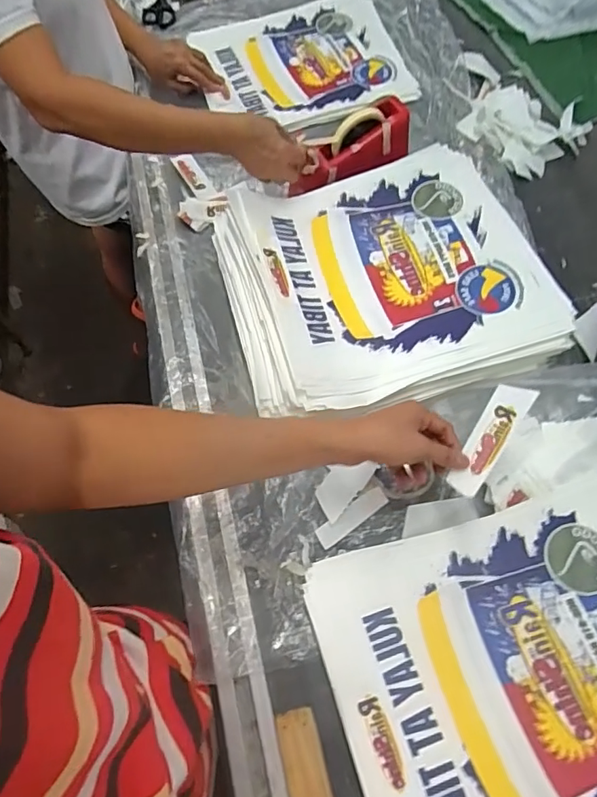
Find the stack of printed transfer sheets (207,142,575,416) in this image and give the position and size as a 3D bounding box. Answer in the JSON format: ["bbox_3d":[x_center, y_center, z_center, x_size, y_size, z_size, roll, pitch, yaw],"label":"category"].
[{"bbox_3d":[0.113,-0.170,0.708,0.416,0.082,0.362,-18,65,-5],"label":"stack of printed transfer sheets"}]

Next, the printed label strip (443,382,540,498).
[{"bbox_3d":[0.203,0.042,0.548,0.036,0.008,0.127,31,84,17],"label":"printed label strip"}]

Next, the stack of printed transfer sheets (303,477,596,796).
[{"bbox_3d":[0.242,0.292,0.517,0.392,0.024,0.352,-15,64,-4],"label":"stack of printed transfer sheets"}]

